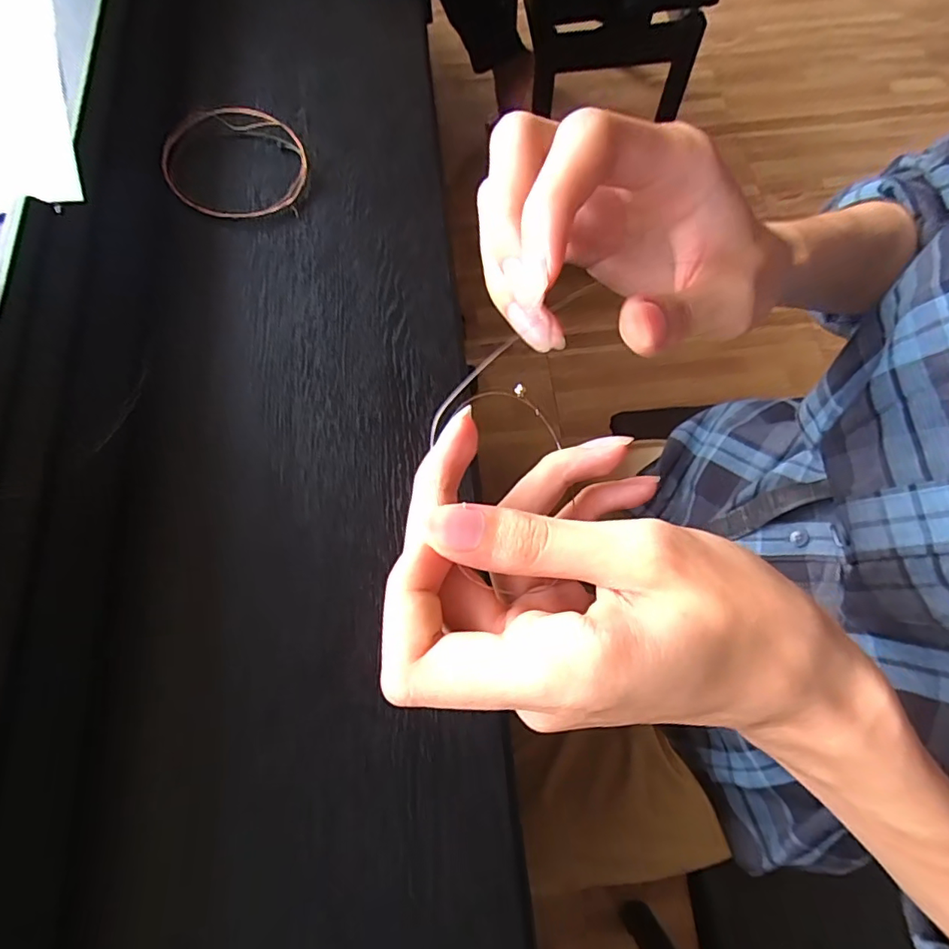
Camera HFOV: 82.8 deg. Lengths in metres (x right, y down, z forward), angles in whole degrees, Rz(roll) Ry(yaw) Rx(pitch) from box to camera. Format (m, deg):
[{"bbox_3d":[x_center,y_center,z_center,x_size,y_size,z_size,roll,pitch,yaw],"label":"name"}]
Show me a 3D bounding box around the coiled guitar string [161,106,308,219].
[{"bbox_3d":[-0.166,-0.216,0.376,0.095,0.010,0.088,4,78,-8],"label":"coiled guitar string"}]

